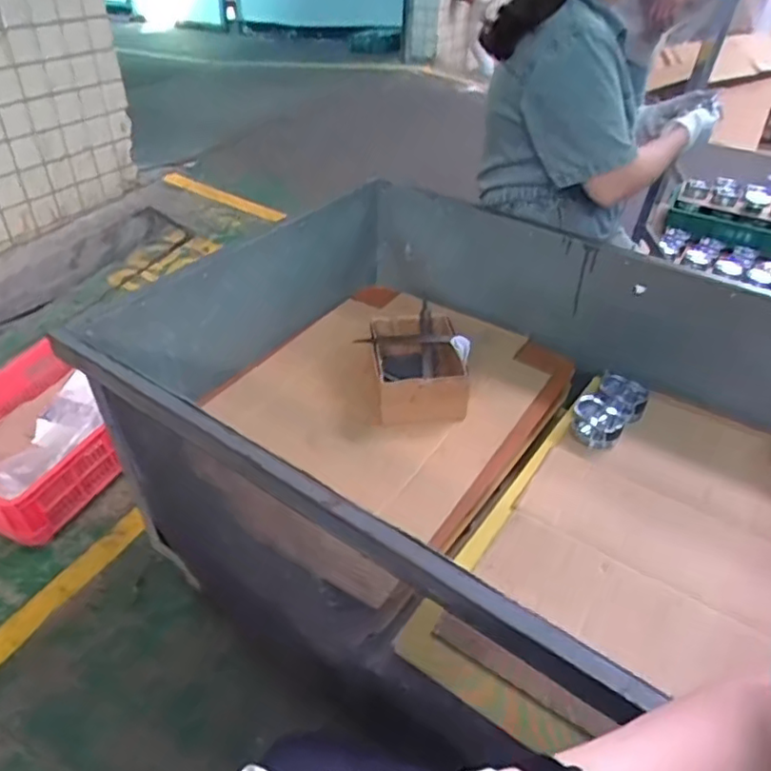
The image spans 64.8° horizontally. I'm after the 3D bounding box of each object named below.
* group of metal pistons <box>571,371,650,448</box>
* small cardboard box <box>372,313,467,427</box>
[{"bbox_3d":[0.385,0.042,1.043,0.087,0.046,0.169,28,44,29],"label":"group of metal pistons"},{"bbox_3d":[0.060,-0.036,1.076,0.157,0.090,0.228,-2,38,-5],"label":"small cardboard box"}]

